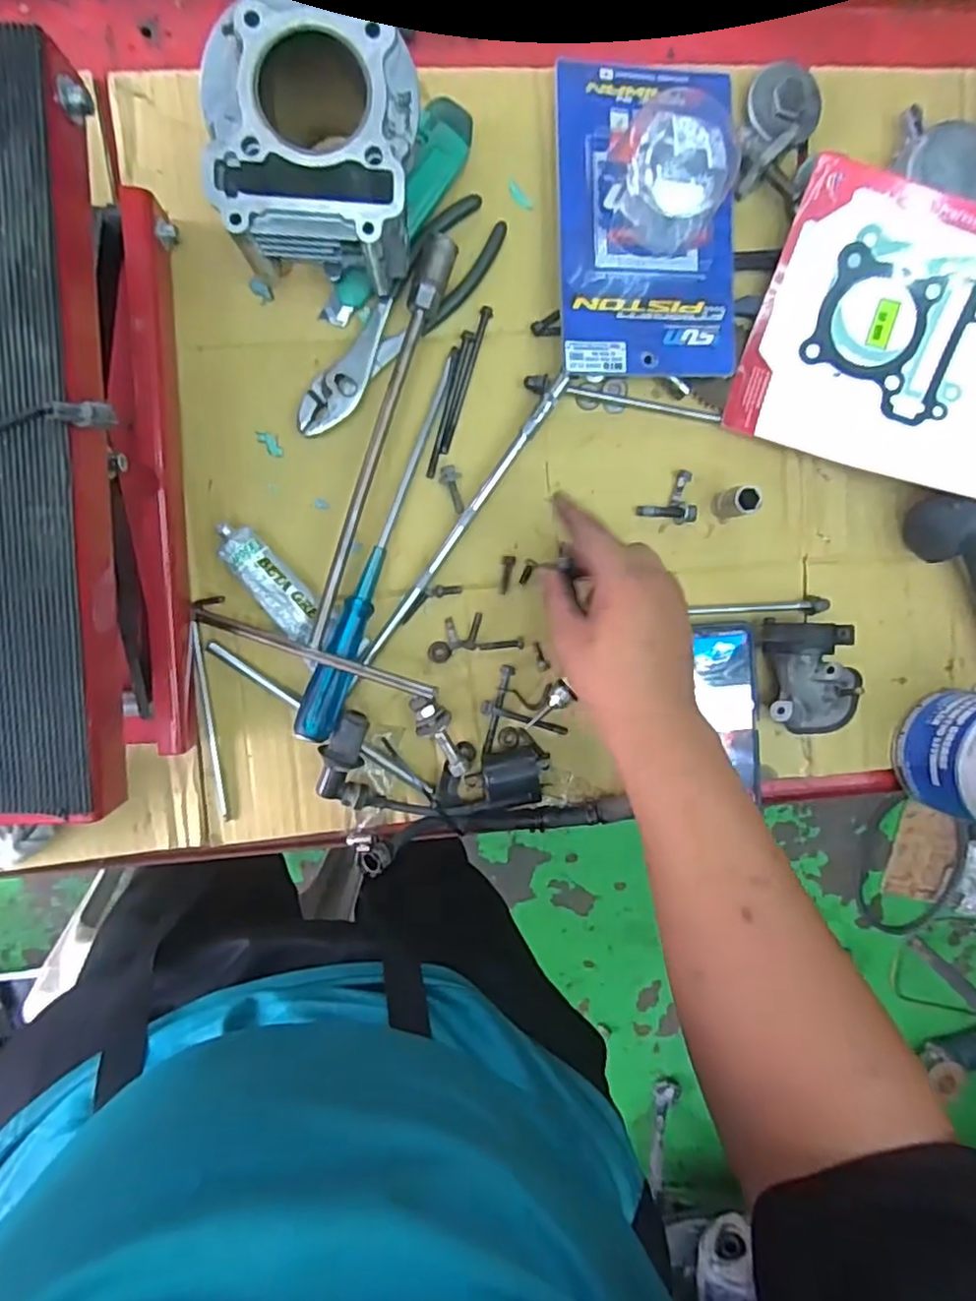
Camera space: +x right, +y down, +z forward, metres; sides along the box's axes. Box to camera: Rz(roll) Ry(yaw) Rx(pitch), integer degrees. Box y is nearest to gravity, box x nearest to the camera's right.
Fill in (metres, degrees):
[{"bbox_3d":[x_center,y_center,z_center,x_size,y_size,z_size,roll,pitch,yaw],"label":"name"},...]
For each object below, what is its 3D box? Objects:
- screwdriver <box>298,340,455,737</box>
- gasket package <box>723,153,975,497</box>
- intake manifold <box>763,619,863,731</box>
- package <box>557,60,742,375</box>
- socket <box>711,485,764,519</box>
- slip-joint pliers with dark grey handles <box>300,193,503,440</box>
[{"bbox_3d":[-0.079,-0.073,0.458,0.026,0.025,0.283,18,95,-8],"label":"screwdriver"},{"bbox_3d":[0.334,-0.218,0.469,0.271,0.020,0.189,18,96,1],"label":"gasket package"},{"bbox_3d":[0.245,0.020,0.498,0.067,0.048,0.091,-8,98,-5],"label":"intake manifold"},{"bbox_3d":[0.115,-0.297,0.430,0.126,0.052,0.204,-2,97,-6],"label":"package"},{"bbox_3d":[0.183,-0.109,0.480,0.019,0.042,0.021,-13,98,-4],"label":"socket"},{"bbox_3d":[-0.060,-0.227,0.454,0.046,0.015,0.197,38,92,-9],"label":"slip-joint pliers with dark grey handles"}]

